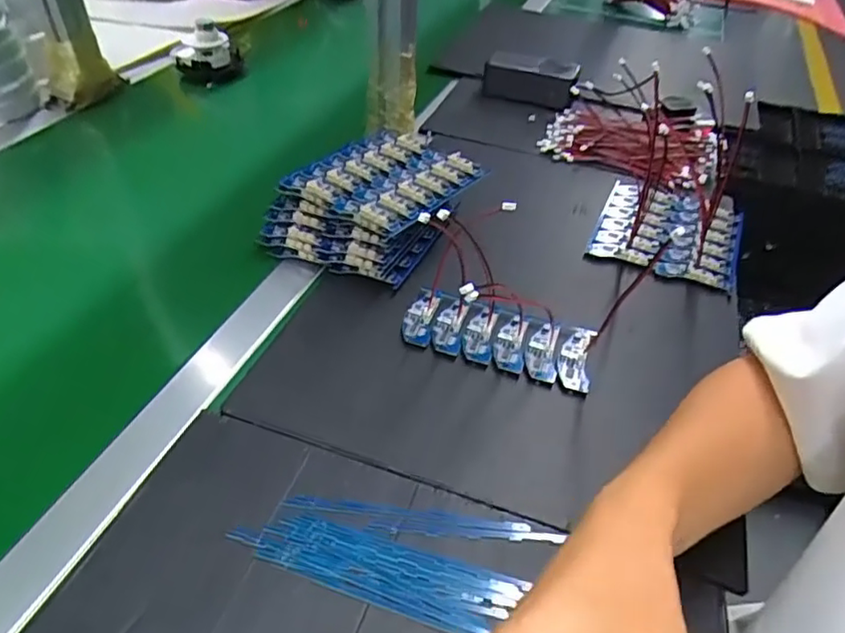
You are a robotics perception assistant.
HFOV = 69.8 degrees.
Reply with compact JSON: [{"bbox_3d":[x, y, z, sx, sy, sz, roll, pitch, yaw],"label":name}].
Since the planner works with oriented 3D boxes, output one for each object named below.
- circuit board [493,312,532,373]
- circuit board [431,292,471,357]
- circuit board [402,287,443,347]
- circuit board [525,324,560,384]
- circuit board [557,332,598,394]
[{"bbox_3d":[0.073,0.019,0.501,0.025,0.013,0.058,12,44,8],"label":"circuit board"},{"bbox_3d":[0.023,0.003,0.515,0.028,0.009,0.068,9,43,5],"label":"circuit board"},{"bbox_3d":[-0.002,-0.001,0.520,0.026,0.006,0.063,10,43,7],"label":"circuit board"},{"bbox_3d":[0.099,0.023,0.499,0.025,0.011,0.068,11,43,7],"label":"circuit board"},{"bbox_3d":[0.125,0.032,0.491,0.026,0.010,0.061,14,44,10],"label":"circuit board"}]

